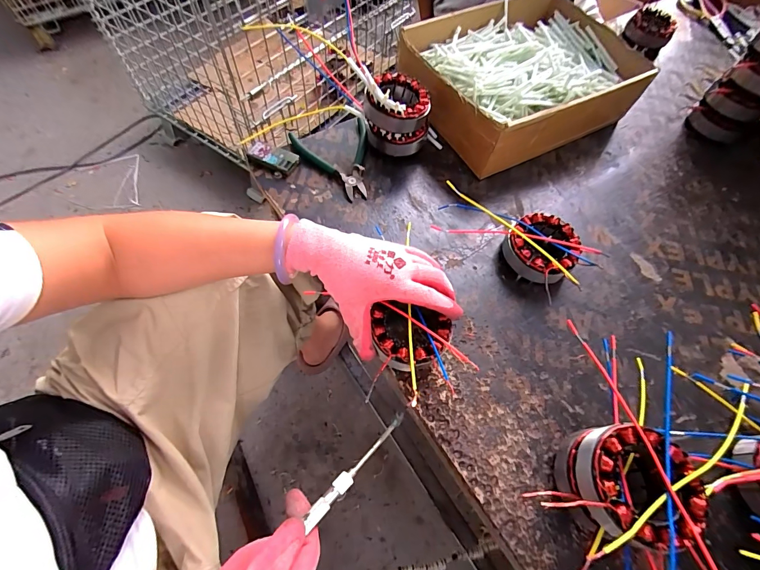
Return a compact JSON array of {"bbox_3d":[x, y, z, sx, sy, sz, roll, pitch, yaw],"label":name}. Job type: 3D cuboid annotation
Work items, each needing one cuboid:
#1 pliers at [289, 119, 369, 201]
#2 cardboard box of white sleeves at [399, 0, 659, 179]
[{"bbox_3d":[-0.055,-0.181,0.506,0.102,0.029,0.138,-21,63,-15],"label":"pliers"},{"bbox_3d":[0.218,-0.327,0.567,0.334,0.108,0.261,-29,67,-17],"label":"cardboard box of white sleeves"}]

